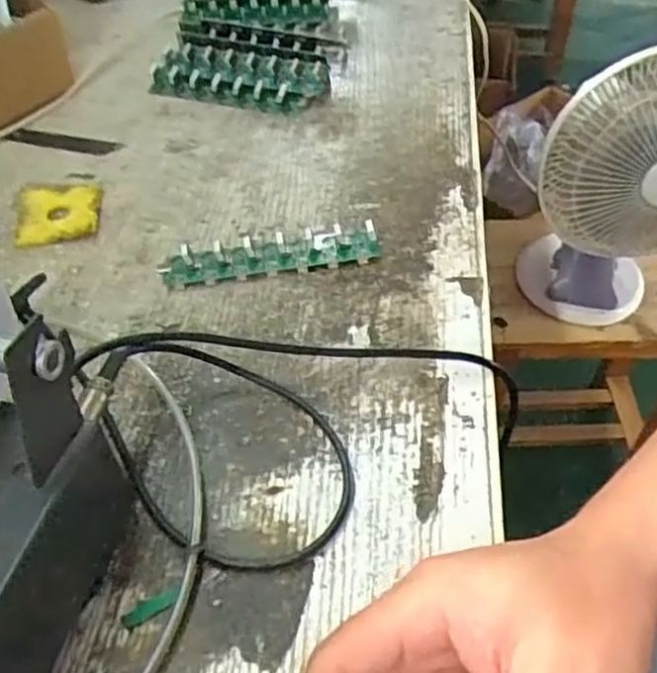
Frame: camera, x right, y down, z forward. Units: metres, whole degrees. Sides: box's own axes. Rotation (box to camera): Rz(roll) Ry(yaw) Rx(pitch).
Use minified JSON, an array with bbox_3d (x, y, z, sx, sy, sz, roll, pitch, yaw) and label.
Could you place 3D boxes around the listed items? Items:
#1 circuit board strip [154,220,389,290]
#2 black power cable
[{"bbox_3d":[-0.038,-0.057,0.464,0.137,0.020,0.036,-8,48,-6],"label":"circuit board strip"},{"bbox_3d":[-0.006,0.028,0.362,0.206,0.051,0.126,-23,51,-18],"label":"black power cable"}]

